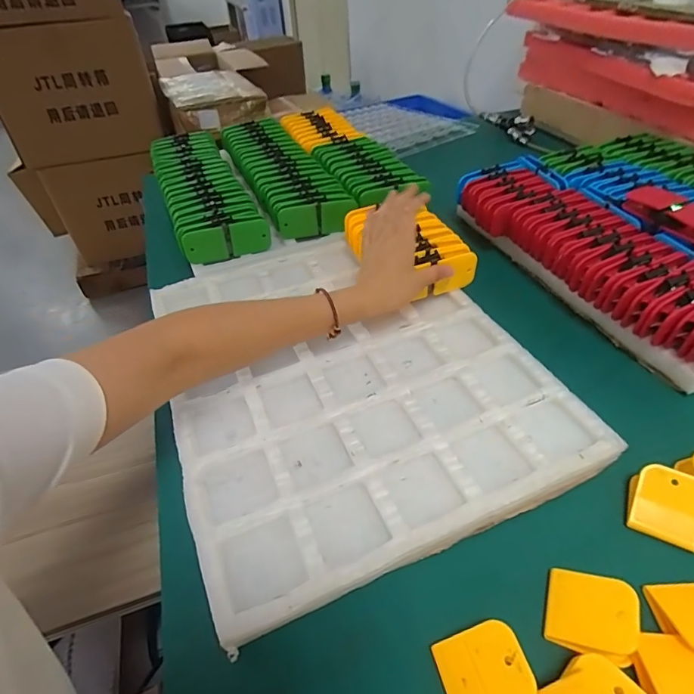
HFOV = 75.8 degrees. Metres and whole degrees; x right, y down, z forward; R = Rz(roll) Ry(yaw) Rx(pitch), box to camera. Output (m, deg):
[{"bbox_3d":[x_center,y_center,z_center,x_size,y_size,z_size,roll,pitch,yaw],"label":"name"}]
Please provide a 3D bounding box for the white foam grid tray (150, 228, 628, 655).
[{"bbox_3d":[-0.008,0.010,0.486,0.351,0.028,0.440,-19,45,-14],"label":"white foam grid tray"}]

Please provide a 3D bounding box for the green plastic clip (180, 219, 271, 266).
[{"bbox_3d":[-0.164,-0.145,0.618,0.118,0.054,0.015,-17,44,-13],"label":"green plastic clip"}]

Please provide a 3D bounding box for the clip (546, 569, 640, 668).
[{"bbox_3d":[0.165,0.180,0.302,0.051,0.021,0.049,15,47,20],"label":"clip"}]

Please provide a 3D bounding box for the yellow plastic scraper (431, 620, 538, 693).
[{"bbox_3d":[0.086,0.205,0.280,0.055,0.005,0.048,-31,41,11],"label":"yellow plastic scraper"}]

